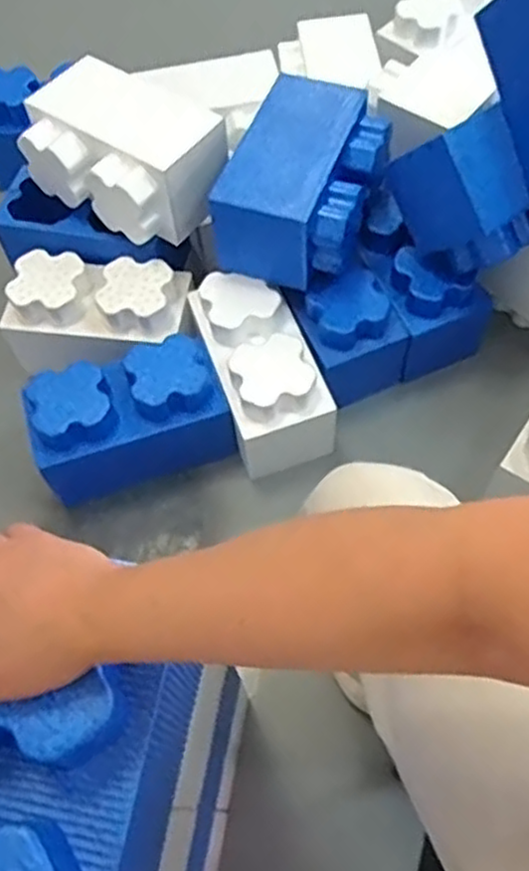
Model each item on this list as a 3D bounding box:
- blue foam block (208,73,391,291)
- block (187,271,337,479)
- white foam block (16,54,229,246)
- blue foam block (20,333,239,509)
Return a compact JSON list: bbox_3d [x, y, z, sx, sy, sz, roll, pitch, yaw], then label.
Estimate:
[{"bbox_3d":[0.067,-0.388,1.115,0.203,0.154,0.292,18,64,12],"label":"blue foam block"},{"bbox_3d":[-0.004,-0.105,1.156,0.145,0.198,0.268,-21,63,-8],"label":"block"},{"bbox_3d":[-0.221,-0.453,1.147,0.308,0.132,0.188,29,67,17],"label":"white foam block"},{"bbox_3d":[-0.206,-0.026,1.127,0.291,0.182,0.143,-15,62,-5],"label":"blue foam block"}]

